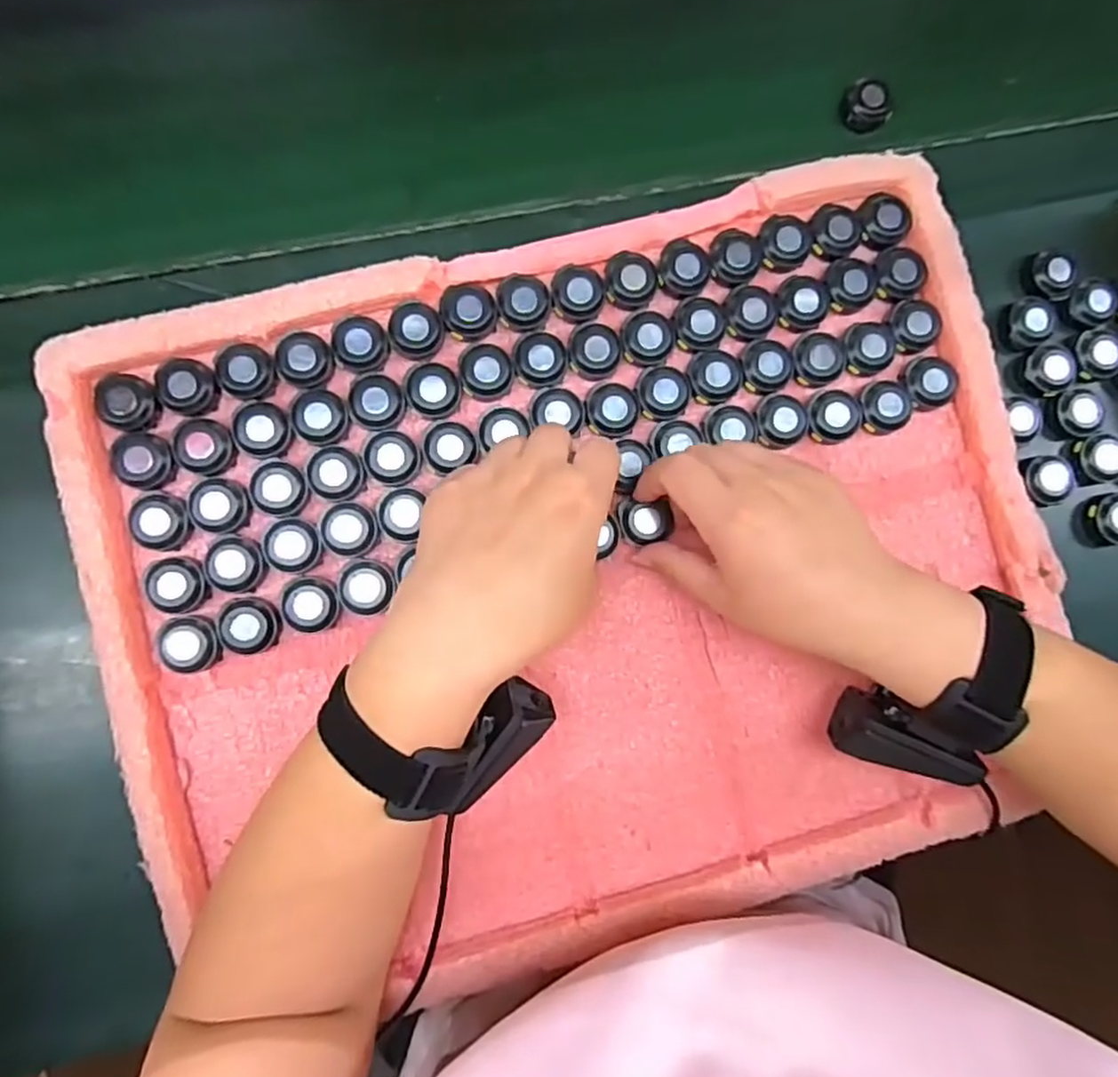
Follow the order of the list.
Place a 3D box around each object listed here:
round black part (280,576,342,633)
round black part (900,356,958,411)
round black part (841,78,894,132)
[{"bbox_3d":[-0.130,0.034,0.355,0.030,0.009,0.029,0,84,-4],"label":"round black part"},{"bbox_3d":[0.211,-0.089,0.383,0.030,0.011,0.030,0,84,-4],"label":"round black part"},{"bbox_3d":[0.191,-0.268,0.419,0.031,0.015,0.023,34,83,0],"label":"round black part"}]

